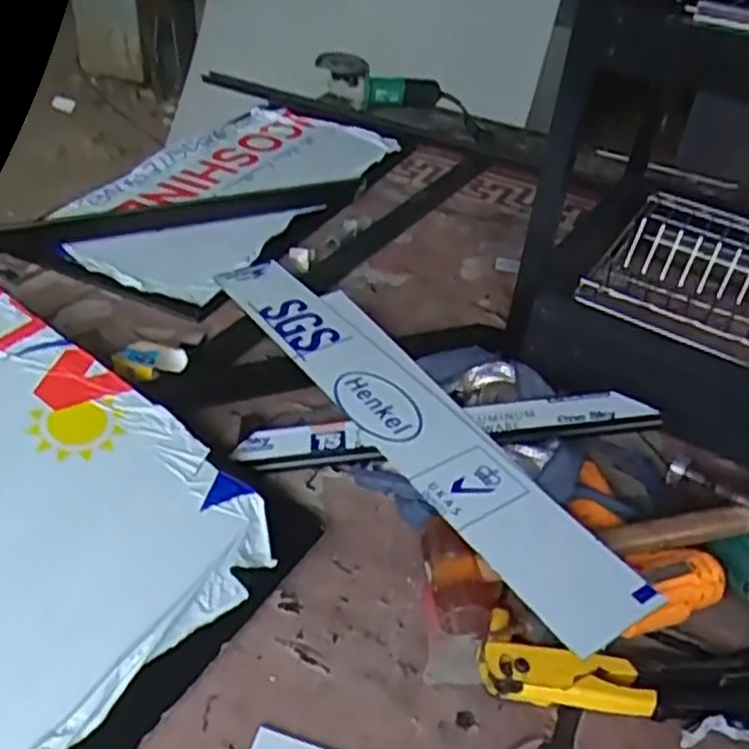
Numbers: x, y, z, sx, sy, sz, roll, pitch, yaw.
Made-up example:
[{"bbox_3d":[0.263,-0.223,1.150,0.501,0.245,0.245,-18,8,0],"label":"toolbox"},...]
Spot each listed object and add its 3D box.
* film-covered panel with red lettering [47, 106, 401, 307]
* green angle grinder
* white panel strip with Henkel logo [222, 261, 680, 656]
[{"bbox_3d":[-0.227,-0.327,1.256,0.326,0.036,0.683,20,40,16],"label":"film-covered panel with red lettering"},{"bbox_3d":[0.010,-0.626,1.618,0.266,0.097,0.098,5,38,-2],"label":"green angle grinder"},{"bbox_3d":[0.012,0.021,0.795,0.105,0.014,0.671,-22,41,-24],"label":"white panel strip with Henkel logo"}]

